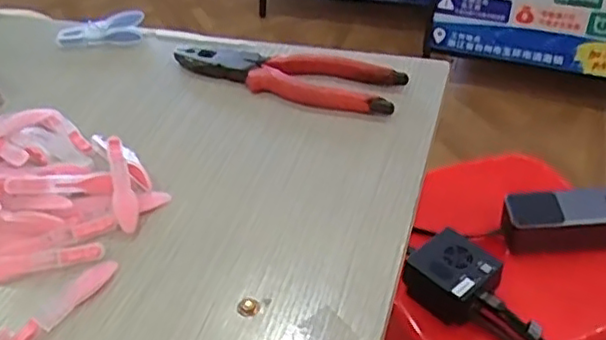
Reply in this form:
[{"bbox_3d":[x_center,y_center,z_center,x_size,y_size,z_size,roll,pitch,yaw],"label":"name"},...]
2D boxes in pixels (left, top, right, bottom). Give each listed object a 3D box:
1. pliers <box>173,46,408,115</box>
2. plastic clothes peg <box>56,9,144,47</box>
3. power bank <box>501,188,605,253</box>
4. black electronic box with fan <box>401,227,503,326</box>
[{"bbox_3d":[-0.014,-0.077,0.502,0.187,0.017,0.051,17,46,23],"label":"pliers"},{"bbox_3d":[-0.181,-0.124,0.575,0.075,0.015,0.032,-10,42,-6],"label":"plastic clothes peg"},{"bbox_3d":[0.283,0.056,0.699,0.126,0.050,0.052,-3,42,0],"label":"power bank"},{"bbox_3d":[0.151,0.108,0.658,0.082,0.044,0.074,28,51,31],"label":"black electronic box with fan"}]

